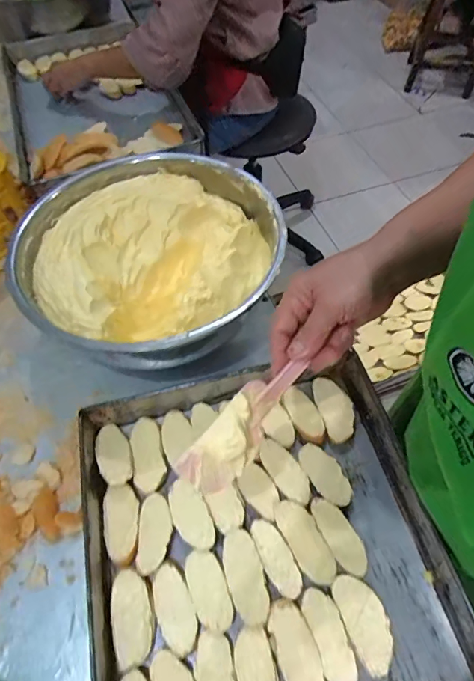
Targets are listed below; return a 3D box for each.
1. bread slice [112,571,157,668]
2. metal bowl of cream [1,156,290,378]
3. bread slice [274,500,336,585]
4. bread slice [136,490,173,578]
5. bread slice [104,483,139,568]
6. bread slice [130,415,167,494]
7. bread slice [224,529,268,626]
[{"bbox_3d":[-0.110,0.291,0.443,0.045,0.007,0.085,-11,58,-6],"label":"bread slice"},{"bbox_3d":[-0.119,-0.114,0.622,0.348,0.132,0.354,-1,57,1],"label":"metal bowl of cream"},{"bbox_3d":[0.077,0.226,0.475,0.039,0.006,0.092,-24,60,-13],"label":"bread slice"},{"bbox_3d":[-0.095,0.220,0.482,0.036,0.008,0.082,0,57,1],"label":"bread slice"},{"bbox_3d":[-0.136,0.213,0.489,0.039,0.013,0.085,-3,57,-1],"label":"bread slice"},{"bbox_3d":[-0.114,0.144,0.535,0.039,0.012,0.094,-13,58,-6],"label":"bread slice"},{"bbox_3d":[0.010,0.254,0.454,0.039,0.010,0.088,-17,58,-9],"label":"bread slice"}]

